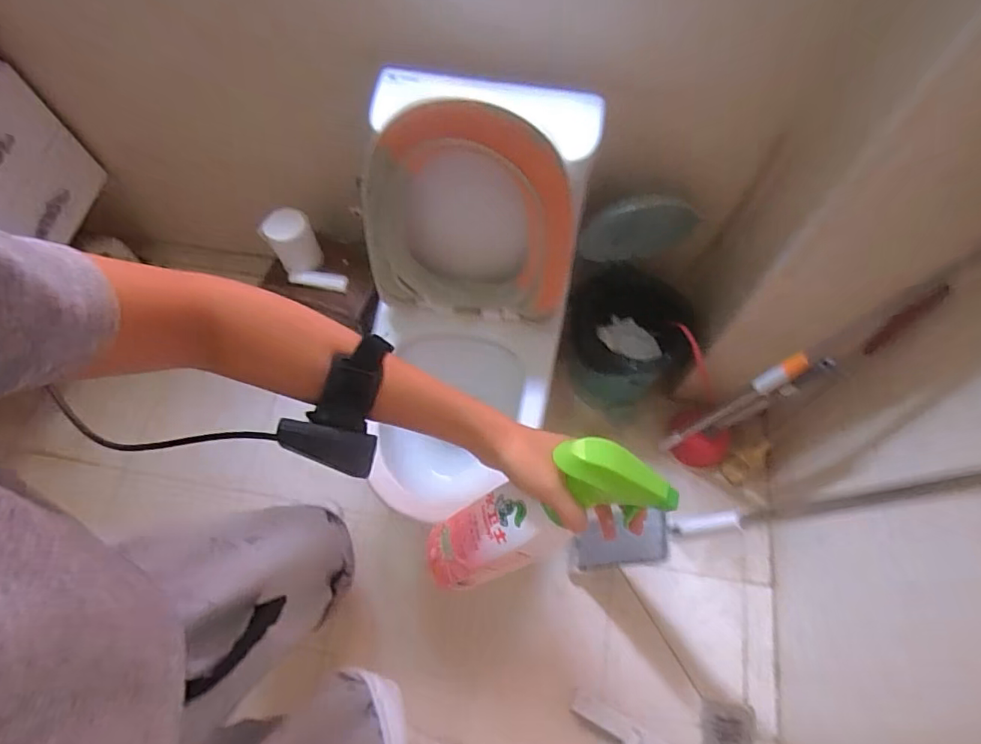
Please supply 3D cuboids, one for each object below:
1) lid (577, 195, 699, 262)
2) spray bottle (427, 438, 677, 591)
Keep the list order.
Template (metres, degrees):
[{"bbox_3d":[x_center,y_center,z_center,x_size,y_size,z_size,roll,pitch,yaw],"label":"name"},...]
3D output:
[{"bbox_3d":[0.301,-0.290,1.101,0.216,0.221,0.026,3,64,2],"label":"lid"},{"bbox_3d":[0.028,0.120,0.443,0.241,0.068,0.071,-36,64,32],"label":"spray bottle"}]

